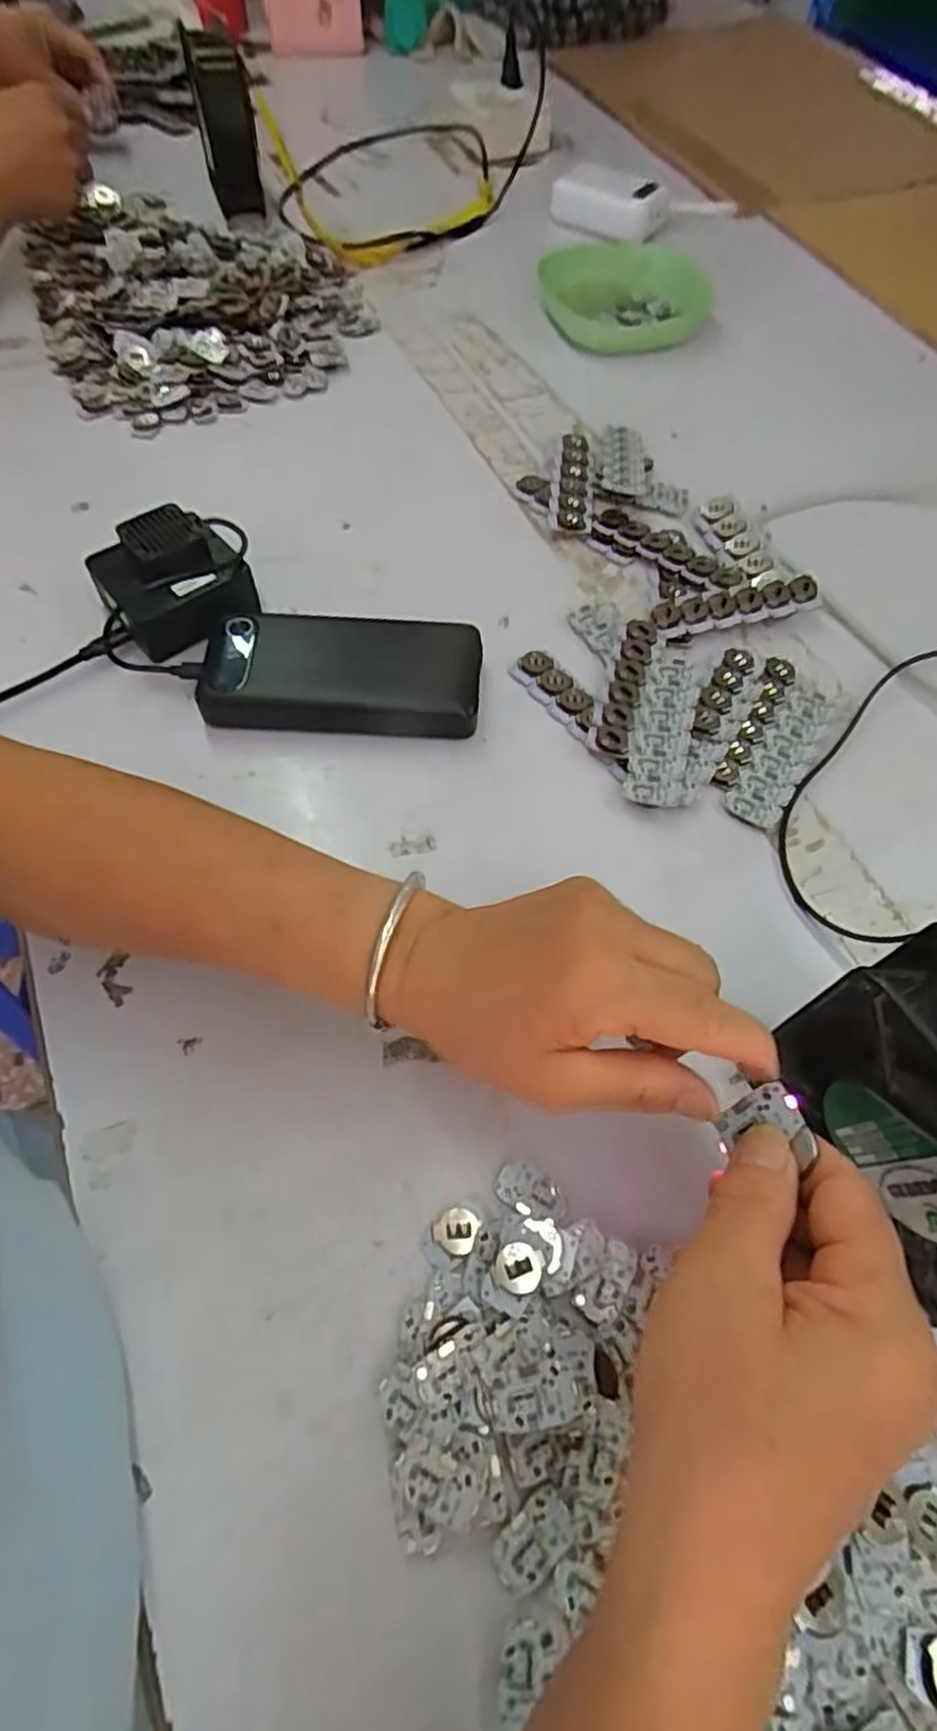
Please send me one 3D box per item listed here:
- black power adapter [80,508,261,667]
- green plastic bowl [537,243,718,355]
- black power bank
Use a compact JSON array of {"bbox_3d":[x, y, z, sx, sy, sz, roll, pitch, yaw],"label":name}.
[{"bbox_3d":[-0.176,-0.172,0.450,0.088,0.046,0.077,-22,63,-15],"label":"black power adapter"},{"bbox_3d":[0.141,-0.508,0.660,0.125,0.039,0.125,1,60,-2],"label":"green plastic bowl"},{"bbox_3d":[-0.073,-0.112,0.431,0.156,0.026,0.072,2,60,-1],"label":"black power bank"}]

